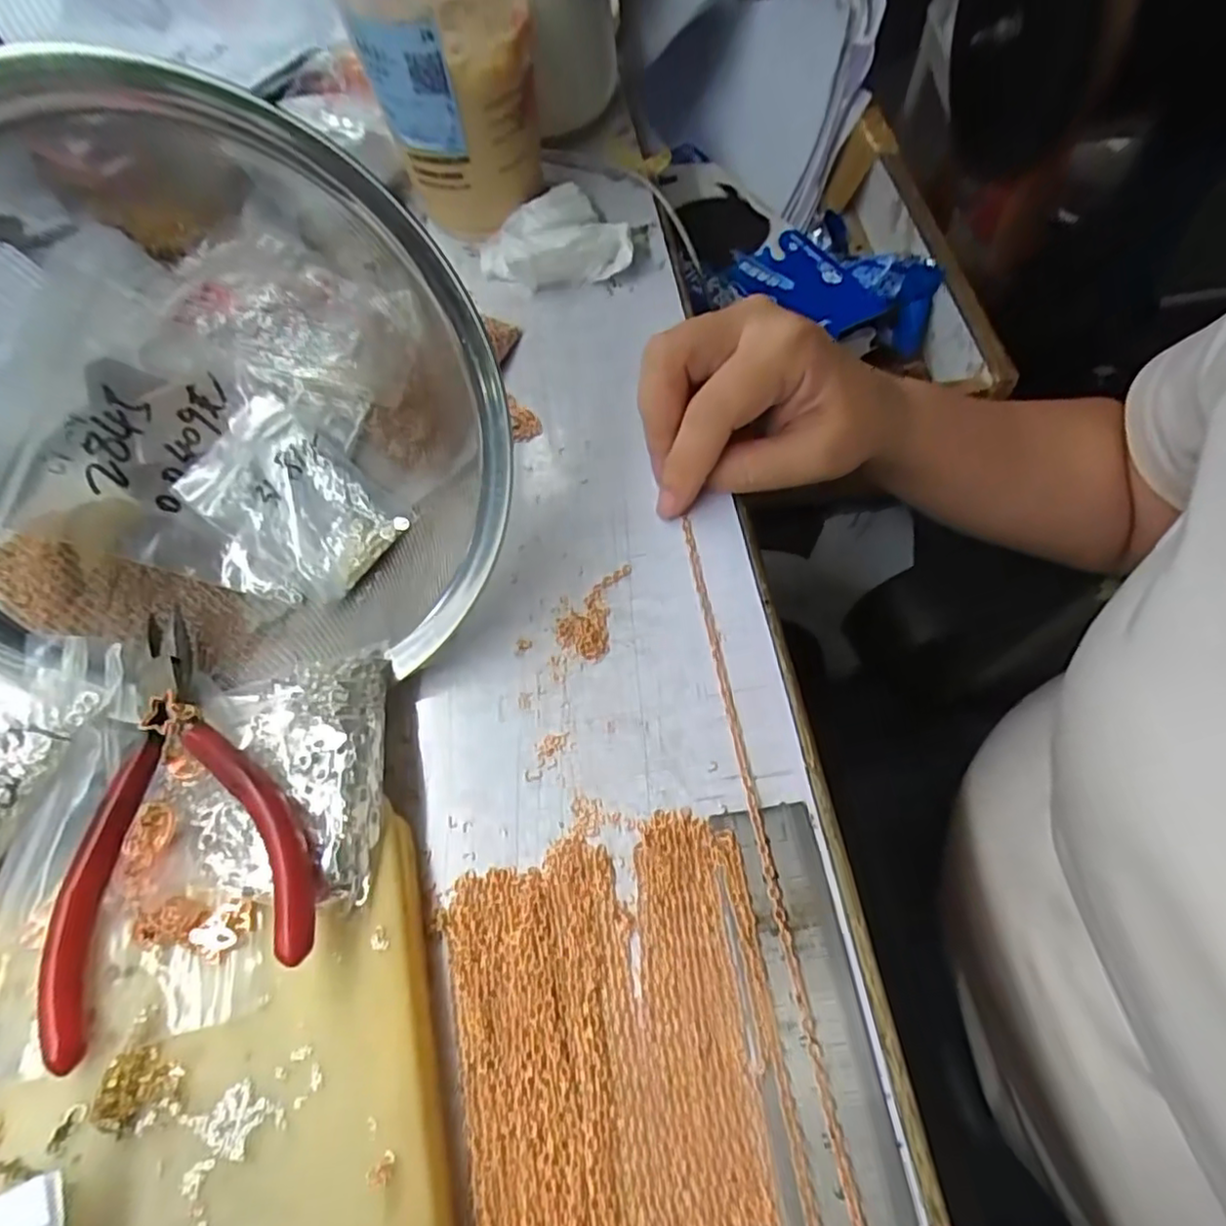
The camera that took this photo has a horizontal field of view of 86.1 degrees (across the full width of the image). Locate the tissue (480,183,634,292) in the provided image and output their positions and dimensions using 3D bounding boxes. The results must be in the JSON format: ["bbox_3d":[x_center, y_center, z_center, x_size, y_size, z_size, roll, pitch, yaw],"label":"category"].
[{"bbox_3d":[-0.029,-0.179,0.307,0.066,0.022,0.050,-11,62,0],"label":"tissue"}]

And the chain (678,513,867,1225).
[{"bbox_3d":[0.046,0.082,0.183,0.005,0.004,0.259,-7,62,-6],"label":"chain"}]

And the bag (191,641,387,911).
[{"bbox_3d":[-0.096,0.045,0.192,0.054,0.014,0.076,-9,62,1],"label":"bag"}]

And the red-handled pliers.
[{"bbox_3d":[-0.127,0.052,0.186,0.069,0.020,0.113,-22,62,-6],"label":"red-handled pliers"}]

